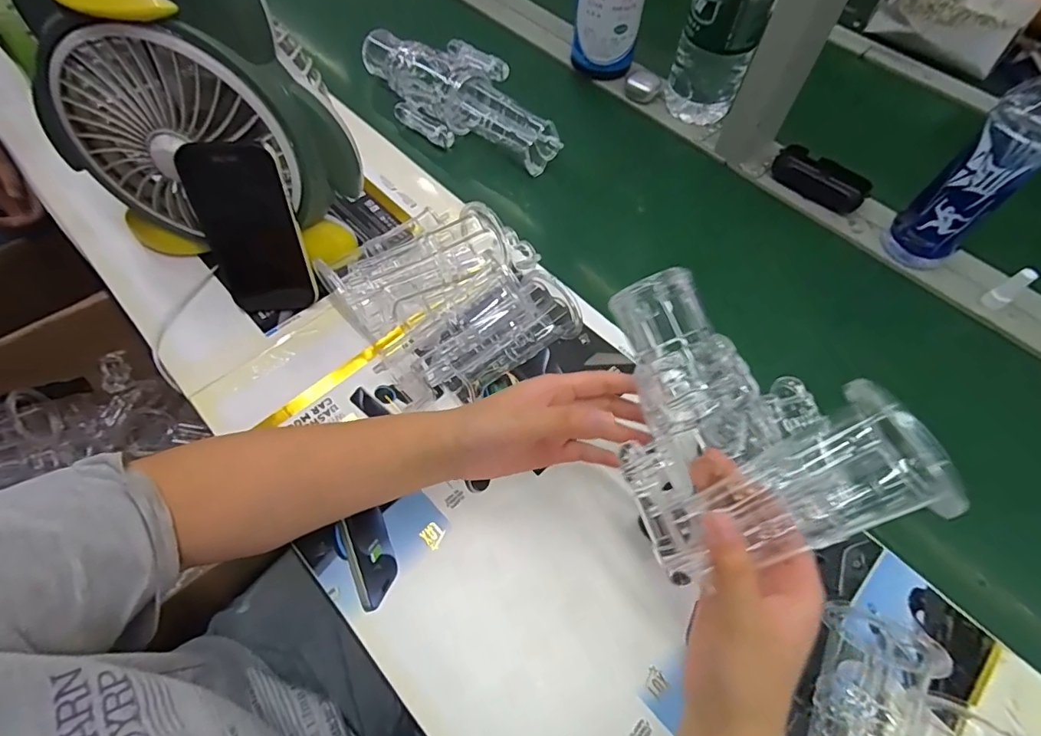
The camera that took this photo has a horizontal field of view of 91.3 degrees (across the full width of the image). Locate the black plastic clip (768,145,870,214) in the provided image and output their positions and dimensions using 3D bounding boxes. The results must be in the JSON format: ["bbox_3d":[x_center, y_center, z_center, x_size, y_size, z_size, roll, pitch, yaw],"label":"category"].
[{"bbox_3d":[0.367,-0.232,0.622,0.110,0.028,0.049,37,65,16],"label":"black plastic clip"}]

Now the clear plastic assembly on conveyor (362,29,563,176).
[{"bbox_3d":[-0.084,-0.342,0.645,0.115,0.081,0.290,-38,69,-21],"label":"clear plastic assembly on conveyor"}]

